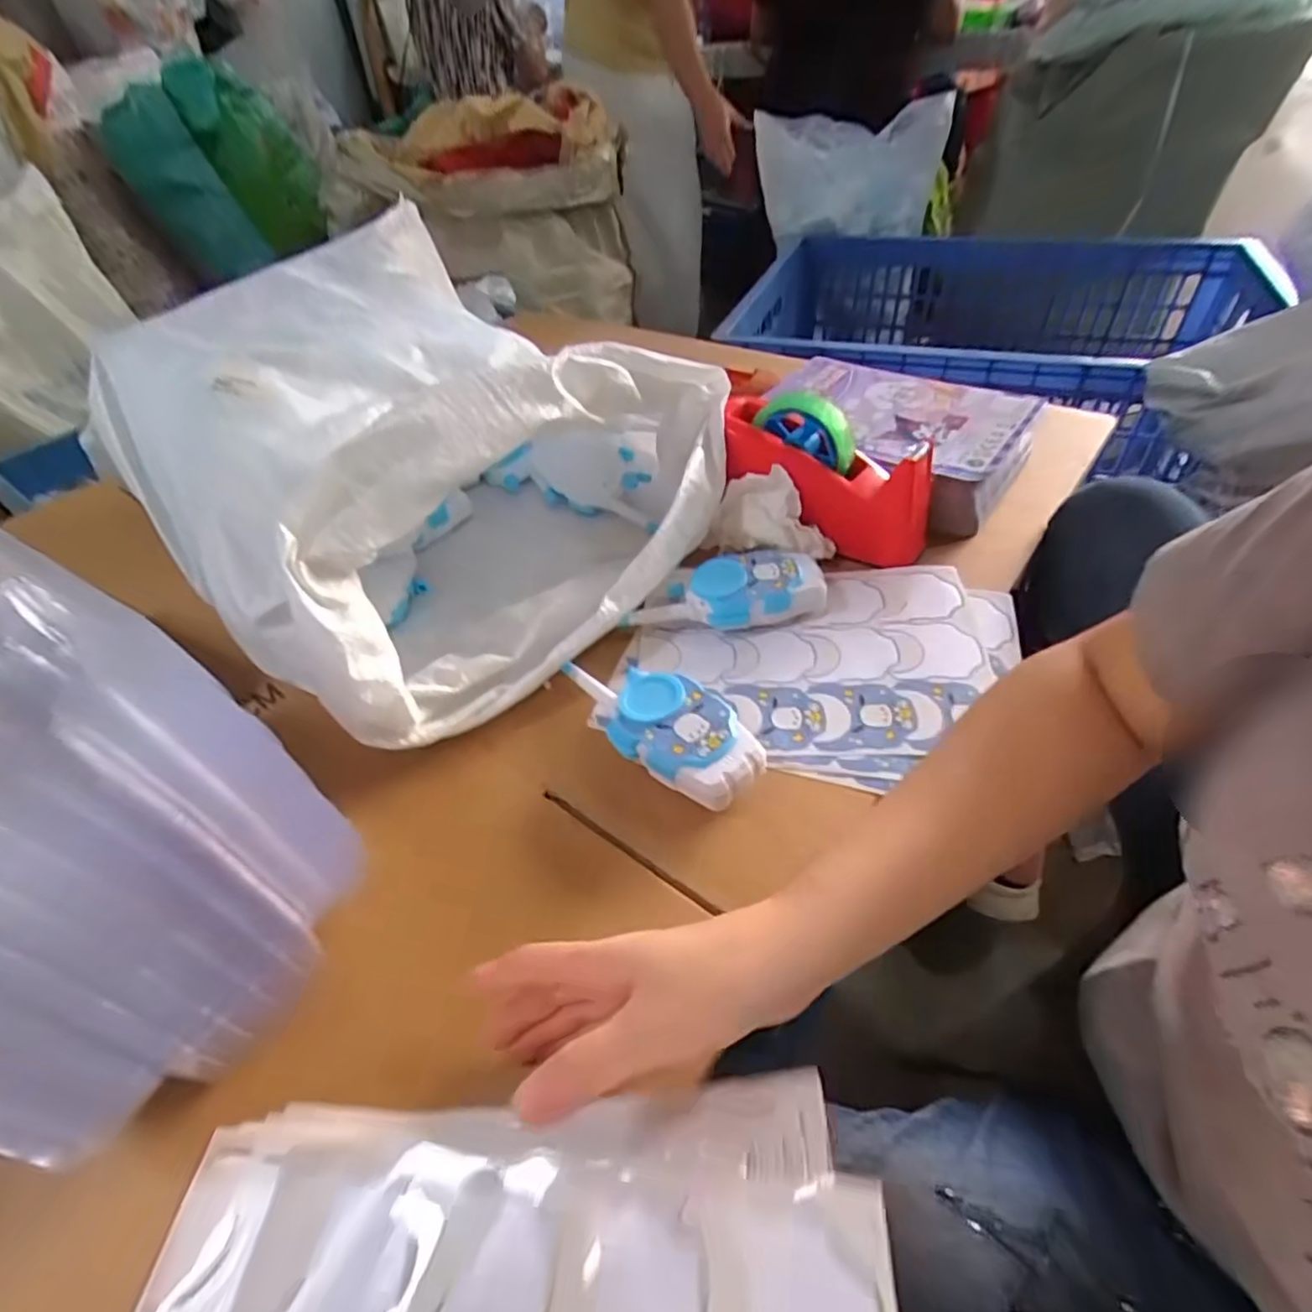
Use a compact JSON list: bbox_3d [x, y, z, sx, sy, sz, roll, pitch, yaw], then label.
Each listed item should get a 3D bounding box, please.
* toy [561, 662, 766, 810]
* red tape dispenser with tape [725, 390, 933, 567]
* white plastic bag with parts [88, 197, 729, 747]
[{"bbox_3d":[-0.002,0.043,0.441,0.170,0.036,0.067,30,57,30],"label":"toy"},{"bbox_3d":[0.151,-0.168,0.550,0.209,0.100,0.072,39,58,6],"label":"red tape dispenser with tape"},{"bbox_3d":[-0.210,-0.193,0.588,0.507,0.183,0.424,31,57,31],"label":"white plastic bag with parts"}]

